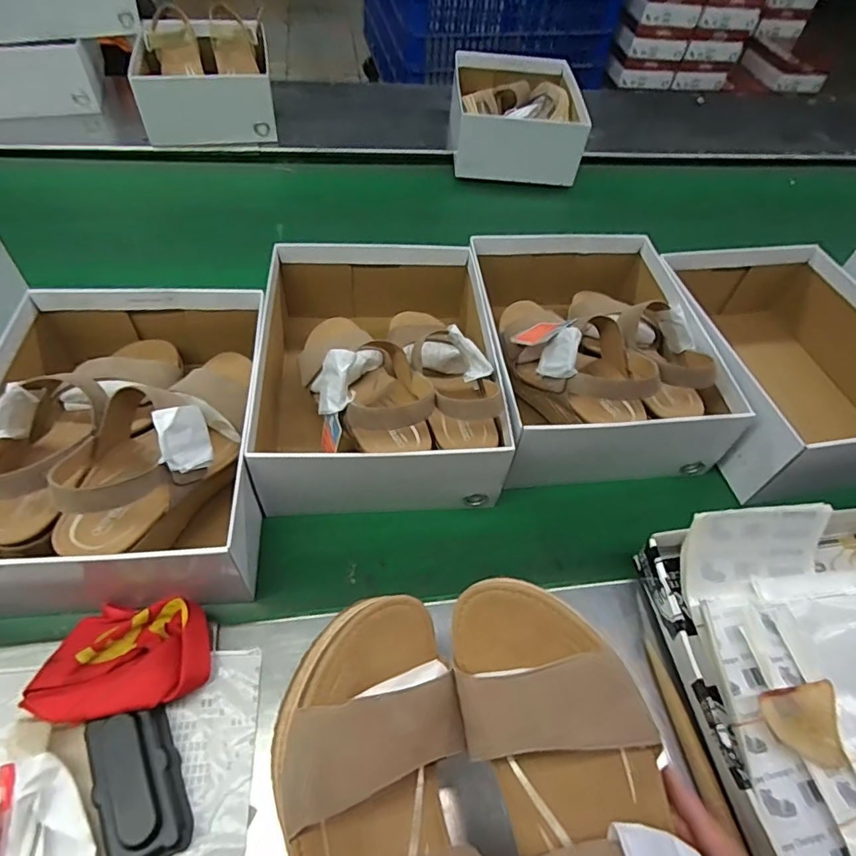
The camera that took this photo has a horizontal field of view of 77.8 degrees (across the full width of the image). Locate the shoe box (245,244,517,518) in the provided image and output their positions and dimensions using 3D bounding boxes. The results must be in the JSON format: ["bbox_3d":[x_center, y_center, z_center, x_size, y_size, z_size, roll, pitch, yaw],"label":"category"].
[{"bbox_3d":[-0.051,-0.078,0.577,0.245,0.113,0.313,-1,54,-7],"label":"shoe box"}]

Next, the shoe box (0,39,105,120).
[{"bbox_3d":[-0.703,-0.628,0.921,0.221,0.106,0.149,-12,54,-16],"label":"shoe box"}]

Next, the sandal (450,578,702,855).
[{"bbox_3d":[0.073,0.185,0.244,0.093,0.091,0.232,-9,59,-12],"label":"sandal"}]

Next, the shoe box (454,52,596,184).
[{"bbox_3d":[0.158,-0.566,0.967,0.210,0.101,0.262,3,51,-4],"label":"shoe box"}]

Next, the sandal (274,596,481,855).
[{"bbox_3d":[-0.012,0.199,0.238,0.084,0.087,0.230,-7,57,-11],"label":"sandal"}]

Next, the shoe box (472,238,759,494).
[{"bbox_3d":[0.182,-0.108,0.618,0.243,0.114,0.329,-3,52,-9],"label":"shoe box"}]

